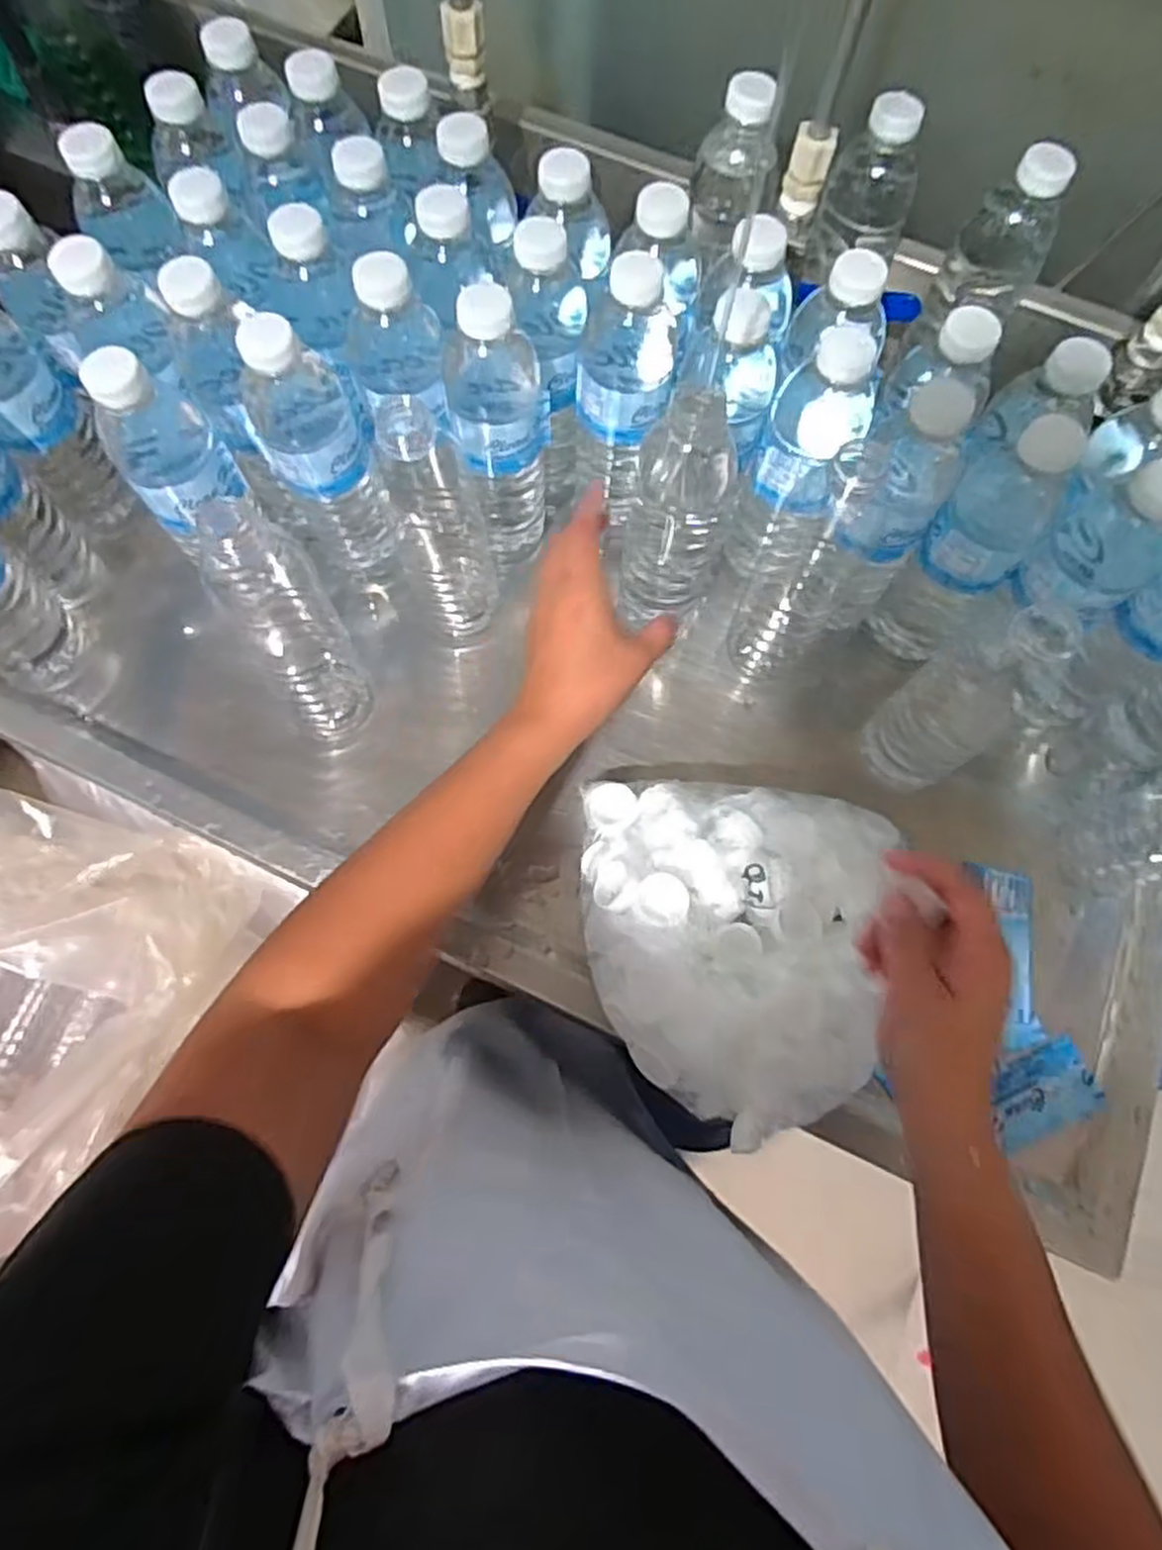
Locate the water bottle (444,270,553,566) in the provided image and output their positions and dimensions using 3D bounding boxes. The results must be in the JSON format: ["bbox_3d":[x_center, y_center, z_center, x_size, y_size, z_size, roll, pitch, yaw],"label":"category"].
[{"bbox_3d":[-0.054,-0.225,0.531,0.063,0.218,0.057,-3,71,-3],"label":"water bottle"}]

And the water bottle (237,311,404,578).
[{"bbox_3d":[-0.171,-0.211,0.516,0.065,0.207,0.068,-22,73,-10],"label":"water bottle"}]

